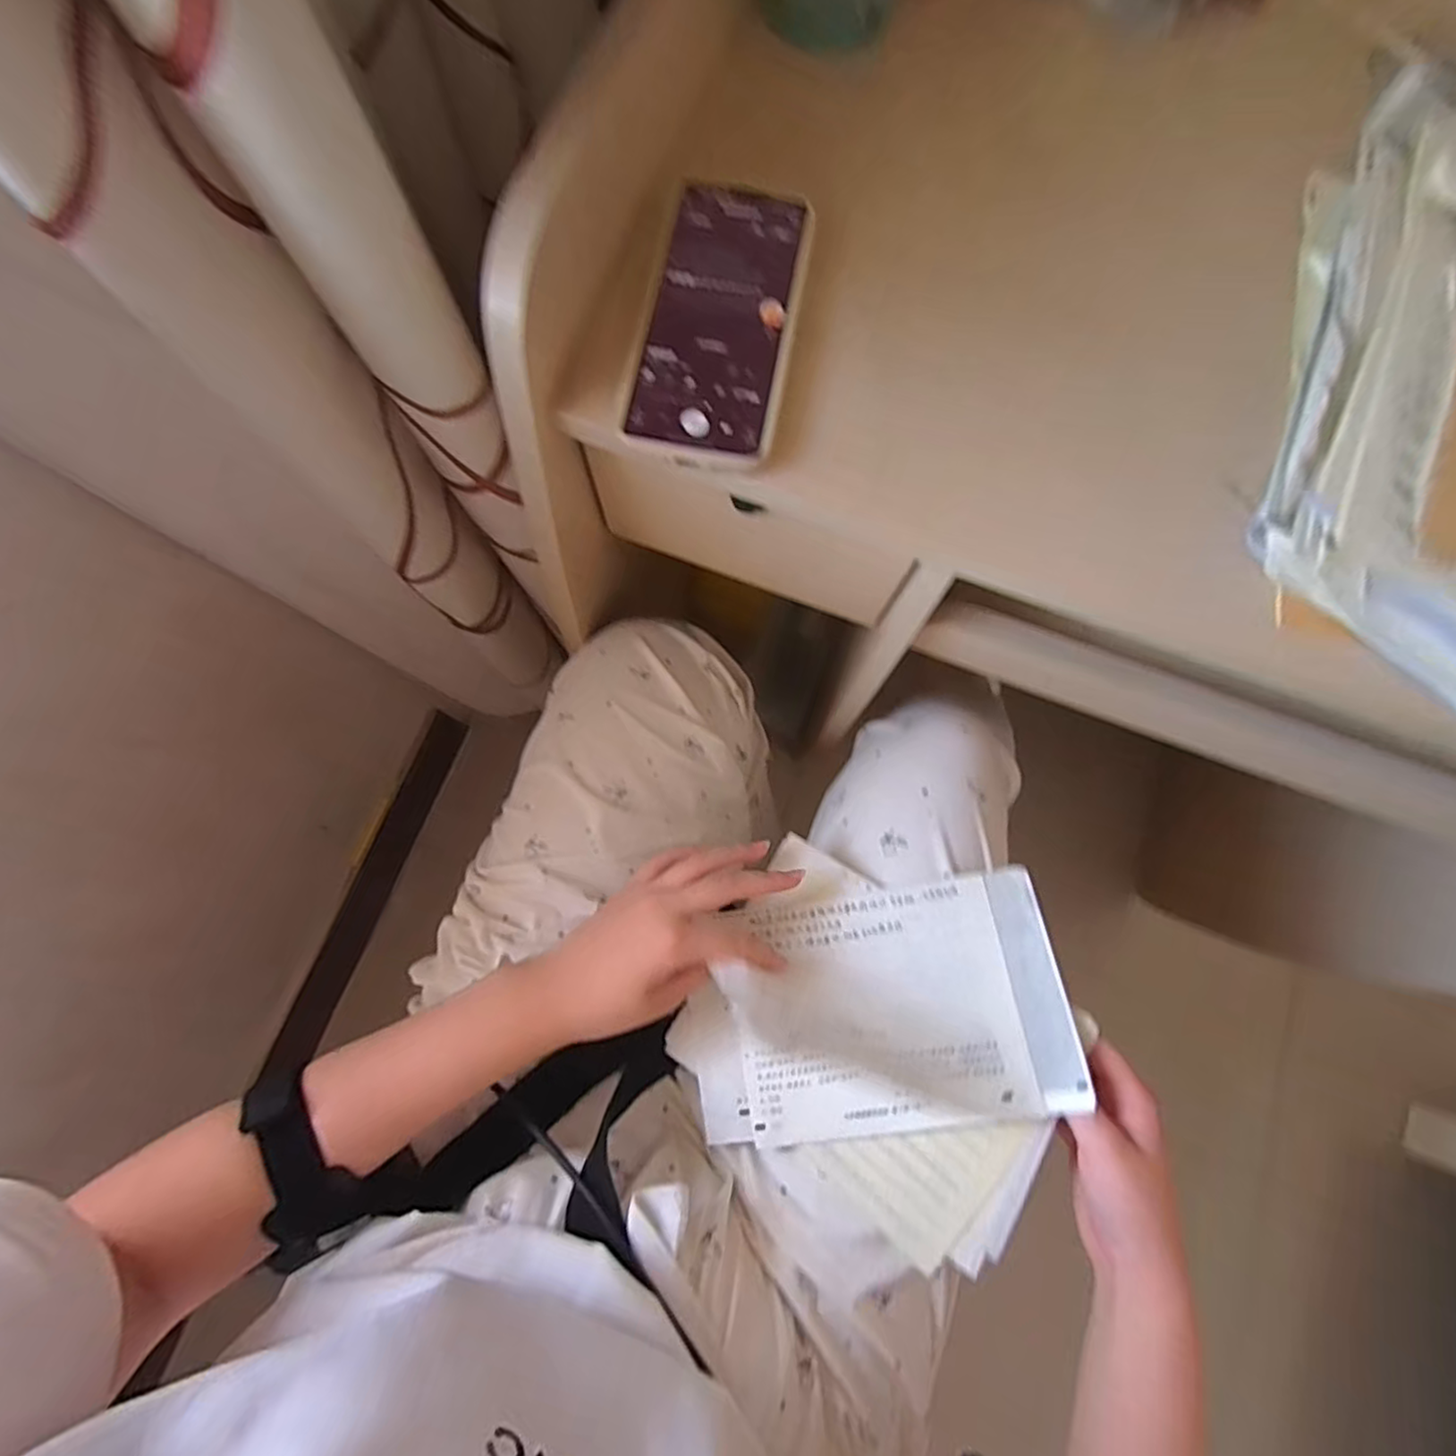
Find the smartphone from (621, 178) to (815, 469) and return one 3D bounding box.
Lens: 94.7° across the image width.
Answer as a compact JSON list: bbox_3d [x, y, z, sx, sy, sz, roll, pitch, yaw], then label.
[{"bbox_3d":[-0.003,-0.206,0.340,0.071,0.009,0.159,11,78,1],"label":"smartphone"}]

